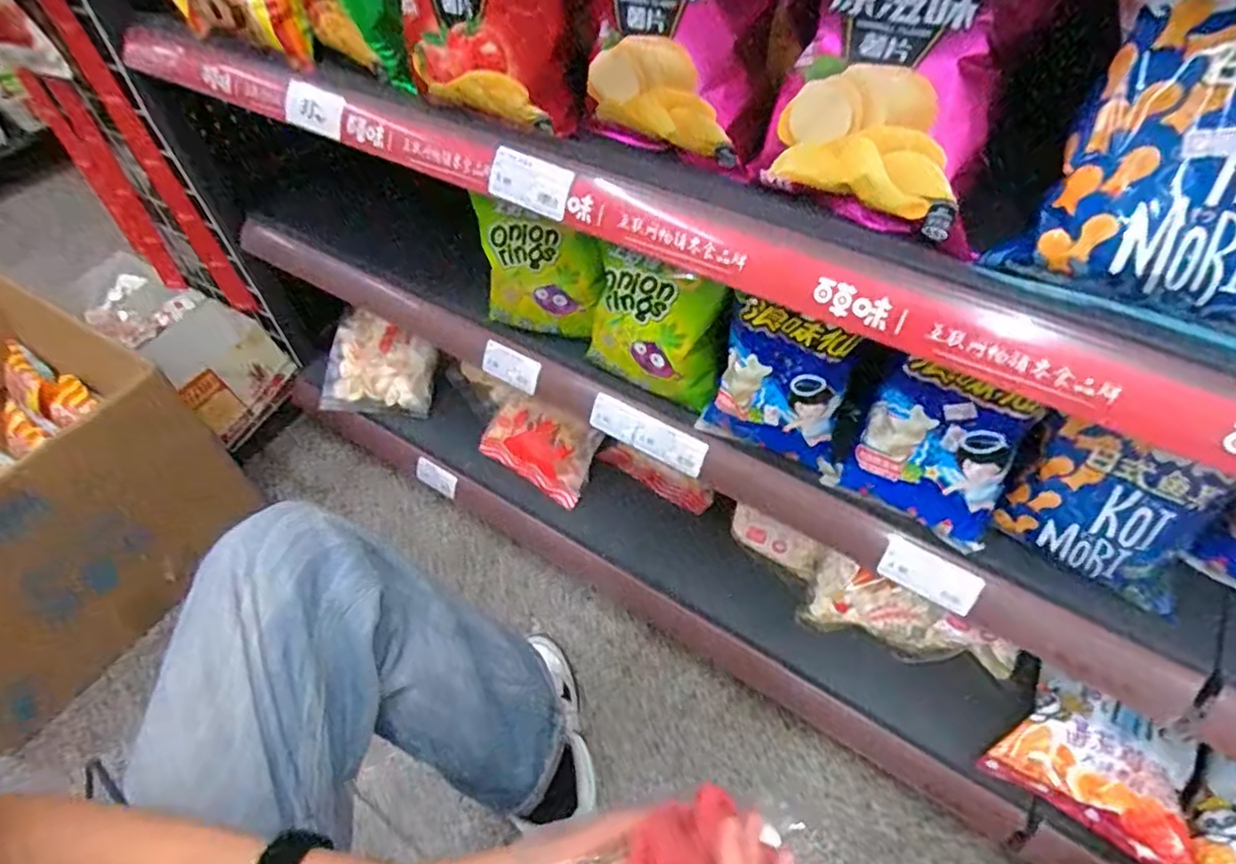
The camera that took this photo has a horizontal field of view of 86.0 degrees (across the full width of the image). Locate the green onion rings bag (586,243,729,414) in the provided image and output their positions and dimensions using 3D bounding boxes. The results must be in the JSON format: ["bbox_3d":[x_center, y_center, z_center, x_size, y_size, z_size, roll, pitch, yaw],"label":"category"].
[{"bbox_3d":[0.030,-0.098,0.641,0.140,0.144,0.035,30,59,25],"label":"green onion rings bag"}]

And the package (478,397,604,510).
[{"bbox_3d":[-0.118,0.023,1.027,0.195,0.053,0.124,25,94,31],"label":"package"}]

